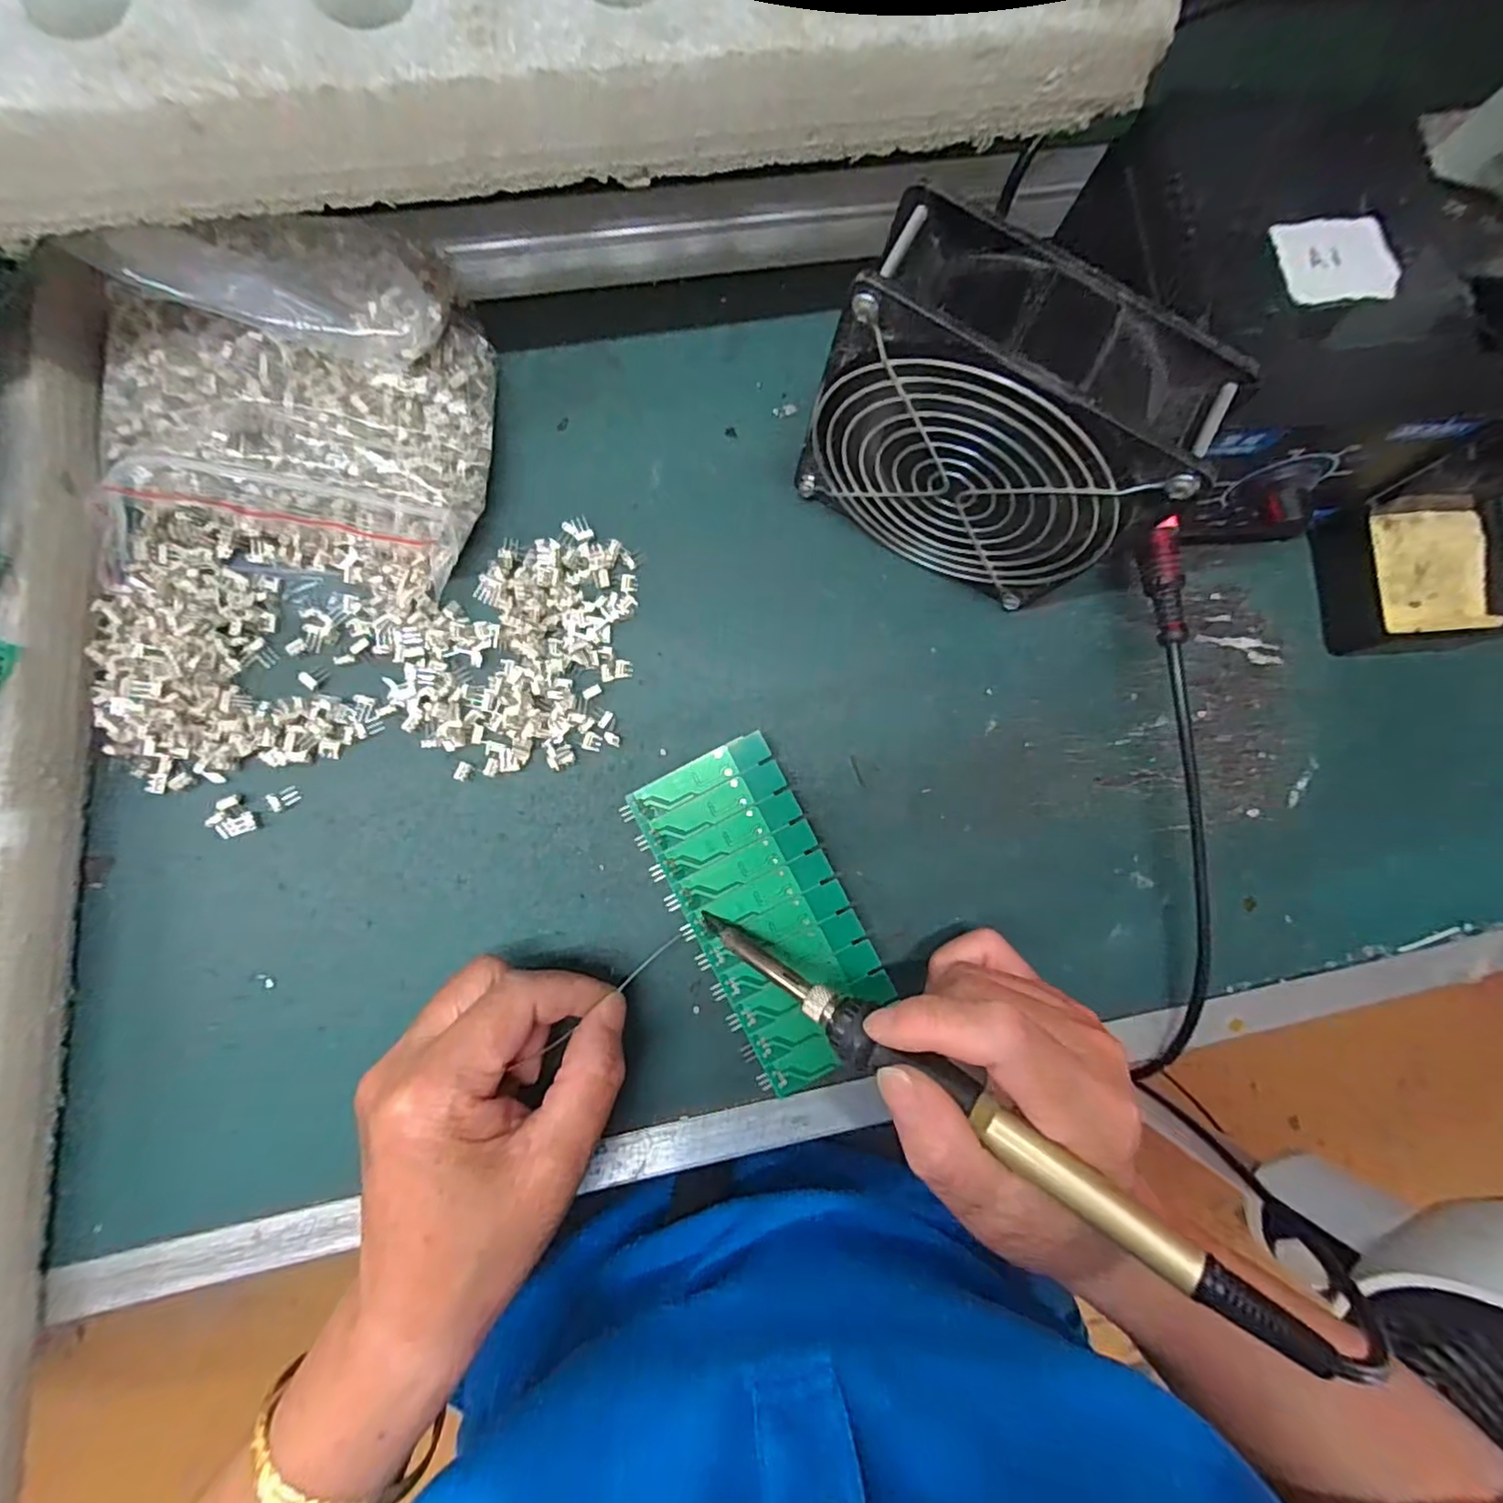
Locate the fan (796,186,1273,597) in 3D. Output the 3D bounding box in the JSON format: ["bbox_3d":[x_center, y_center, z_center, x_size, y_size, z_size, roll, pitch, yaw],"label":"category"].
[{"bbox_3d":[0.081,-0.112,0.240,0.114,0.120,0.045,27,84,-2],"label":"fan"}]

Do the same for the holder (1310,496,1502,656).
[{"bbox_3d":[0.307,-0.081,0.302,0.073,0.027,0.067,-10,86,-5],"label":"holder"}]

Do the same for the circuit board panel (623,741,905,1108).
[{"bbox_3d":[0.006,0.067,0.274,0.062,0.013,0.135,-27,88,-6],"label":"circuit board panel"}]

